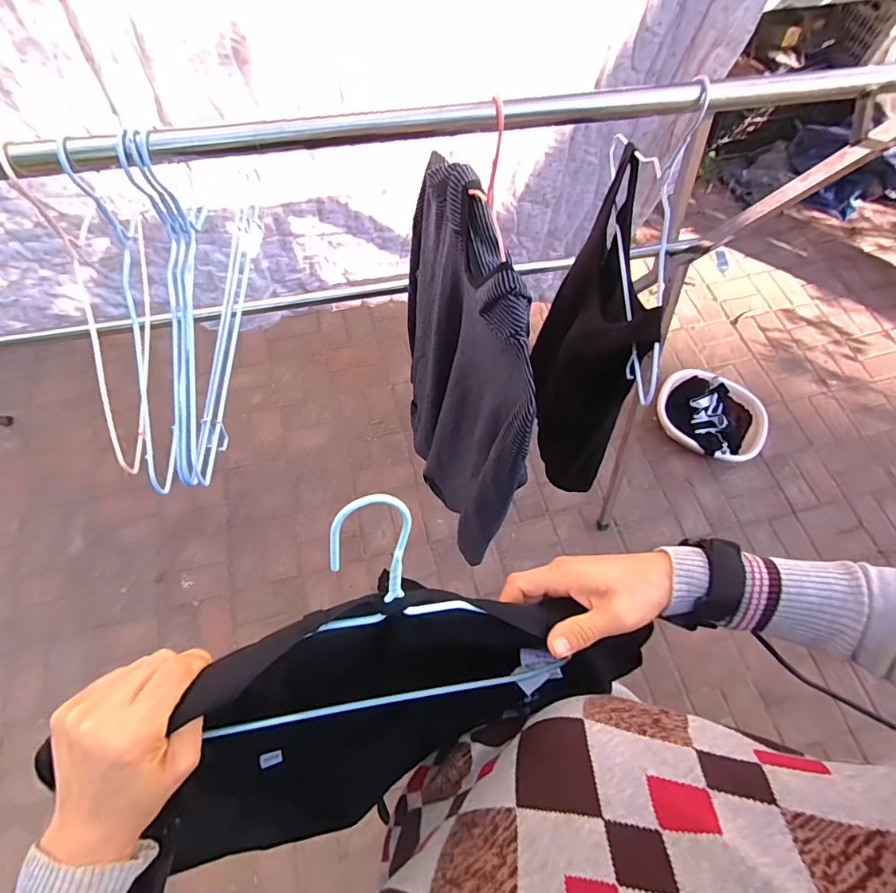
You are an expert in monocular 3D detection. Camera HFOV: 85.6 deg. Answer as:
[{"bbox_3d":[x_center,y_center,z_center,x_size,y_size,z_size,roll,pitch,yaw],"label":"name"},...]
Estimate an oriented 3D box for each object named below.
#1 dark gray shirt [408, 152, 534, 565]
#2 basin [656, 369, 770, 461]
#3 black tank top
[{"bbox_3d":[0.011,-0.081,0.833,0.099,0.670,0.431,-10,65,-7],"label":"dark gray shirt"},{"bbox_3d":[0.867,-0.101,1.617,0.321,0.097,0.353,1,64,-2],"label":"basin"},{"bbox_3d":[0.222,-0.147,0.798,0.091,0.483,0.306,-1,64,-3],"label":"black tank top"}]

